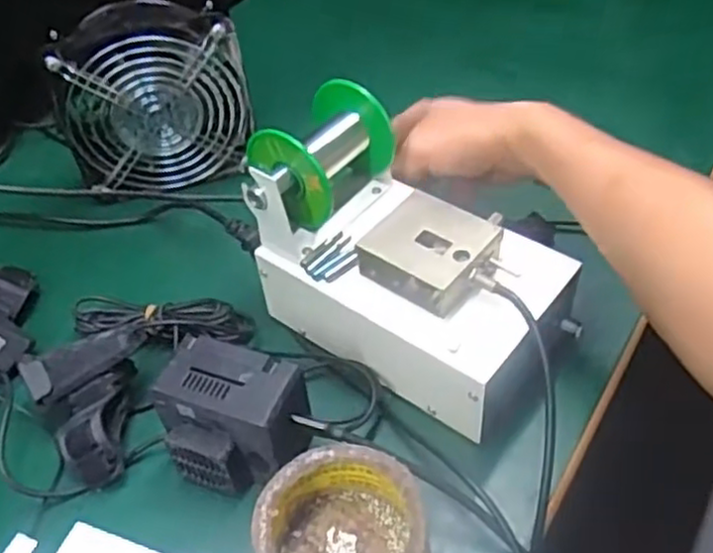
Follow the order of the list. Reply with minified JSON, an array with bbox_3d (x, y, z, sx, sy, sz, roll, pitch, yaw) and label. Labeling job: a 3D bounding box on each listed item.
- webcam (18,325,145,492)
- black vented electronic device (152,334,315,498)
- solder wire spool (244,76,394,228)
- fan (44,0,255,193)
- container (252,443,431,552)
[{"bbox_3d":[-0.162,0.077,0.456,0.078,0.049,0.093,-29,51,-22],"label":"webcam"},{"bbox_3d":[-0.069,0.086,0.422,0.084,0.070,0.063,15,49,17],"label":"black vented electronic device"},{"bbox_3d":[-0.021,-0.081,0.478,0.058,0.062,0.090,29,56,26],"label":"solder wire spool"},{"bbox_3d":[-0.167,-0.148,0.592,0.150,0.145,0.060,-14,37,-8],"label":"fan"},{"bbox_3d":[-0.007,0.143,0.382,0.085,0.047,0.091,-2,47,2],"label":"container"}]

